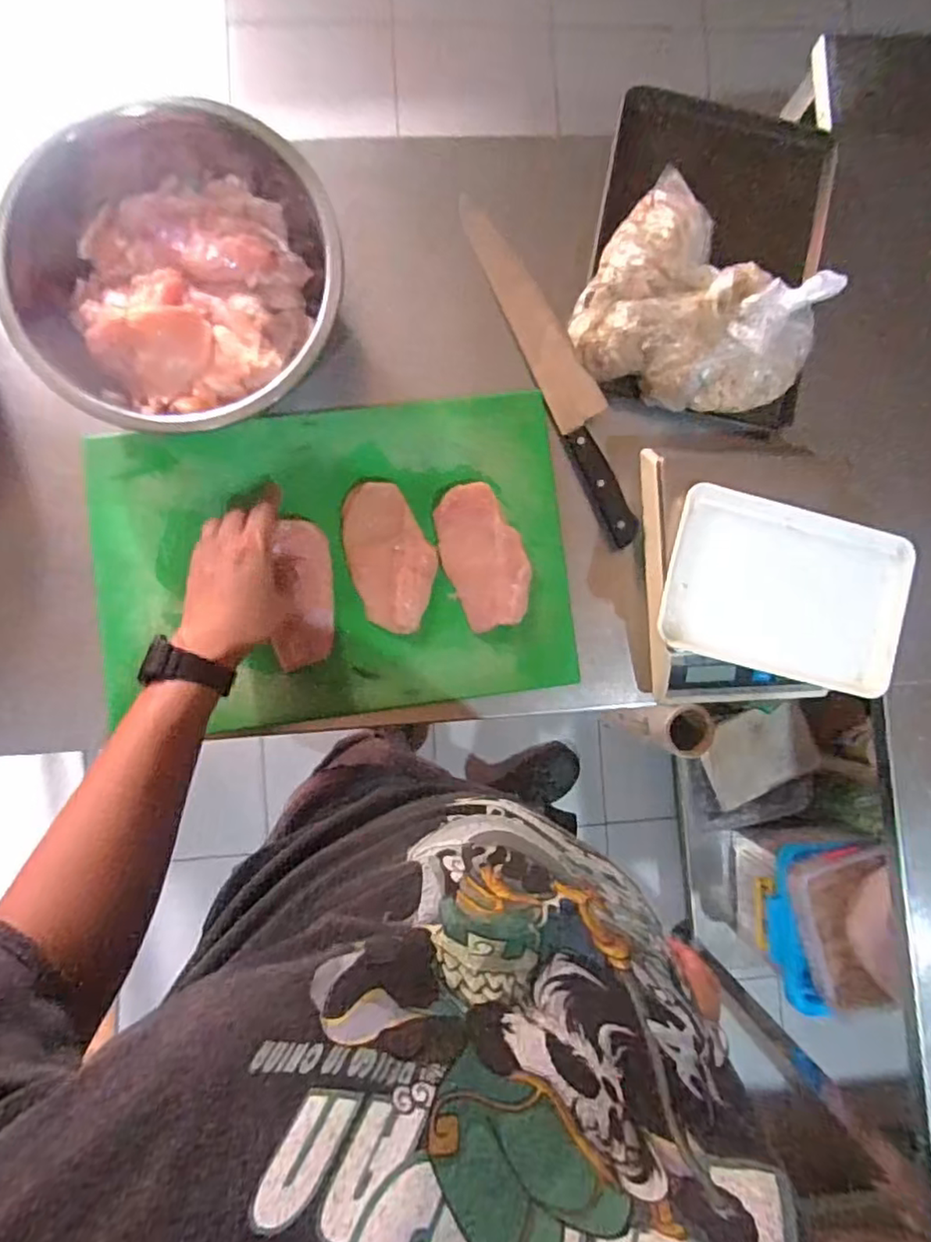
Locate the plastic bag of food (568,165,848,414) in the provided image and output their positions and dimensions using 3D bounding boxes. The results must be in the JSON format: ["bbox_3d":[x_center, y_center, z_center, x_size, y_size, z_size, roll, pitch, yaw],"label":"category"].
[{"bbox_3d":[0.218,-0.296,0.585,0.191,0.105,0.235,-41,92,-5],"label":"plastic bag of food"}]

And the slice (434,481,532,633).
[{"bbox_3d":[0.018,-0.064,0.613,0.075,0.013,0.138,-24,90,-5],"label":"slice"}]

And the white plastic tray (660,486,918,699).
[{"bbox_3d":[0.292,-0.027,0.577,0.216,0.042,0.144,15,87,-4],"label":"white plastic tray"}]

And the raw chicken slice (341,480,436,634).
[{"bbox_3d":[-0.073,-0.064,0.611,0.078,0.009,0.146,-19,90,-5],"label":"raw chicken slice"}]

